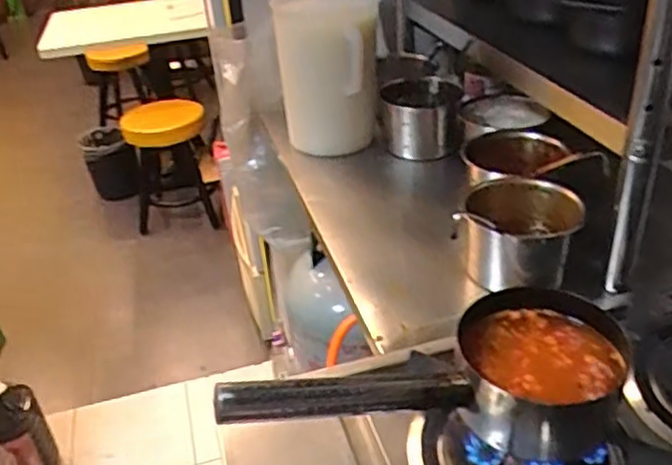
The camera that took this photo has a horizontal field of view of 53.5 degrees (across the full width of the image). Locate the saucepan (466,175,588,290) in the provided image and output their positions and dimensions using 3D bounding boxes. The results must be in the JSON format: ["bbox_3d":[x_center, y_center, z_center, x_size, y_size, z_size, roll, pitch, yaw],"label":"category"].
[{"bbox_3d":[0.246,0.001,0.890,0.144,0.103,0.132,5,34,14],"label":"saucepan"}]

